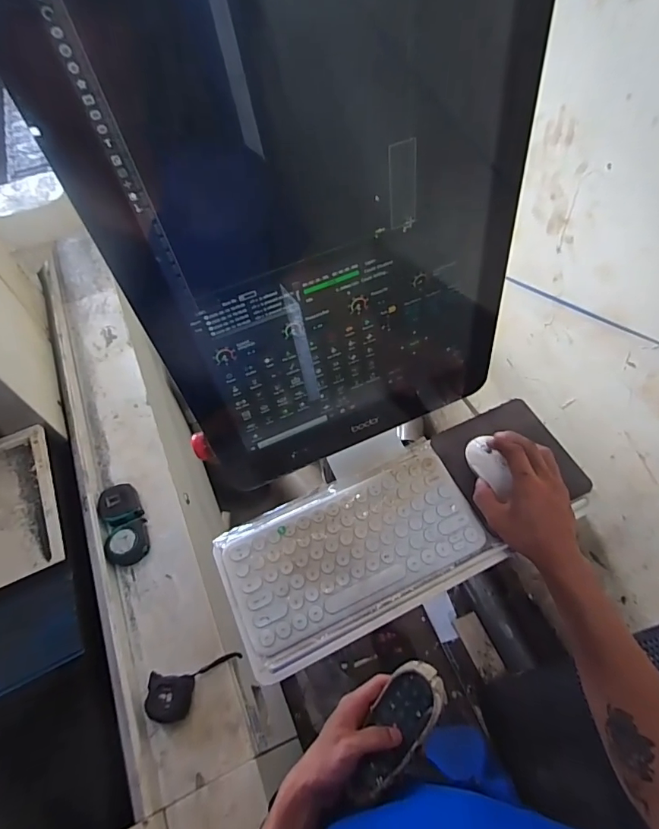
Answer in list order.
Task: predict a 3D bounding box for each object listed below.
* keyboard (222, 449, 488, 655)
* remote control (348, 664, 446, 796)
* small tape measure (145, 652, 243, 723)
[{"bbox_3d":[0.029,0.146,0.528,0.280,0.015,0.128,-23,59,-10],"label":"keyboard"},{"bbox_3d":[0.071,0.332,0.482,0.055,0.022,0.139,27,80,19],"label":"remote control"},{"bbox_3d":[-0.224,0.440,0.731,0.130,0.038,0.075,-12,58,-3],"label":"small tape measure"}]

